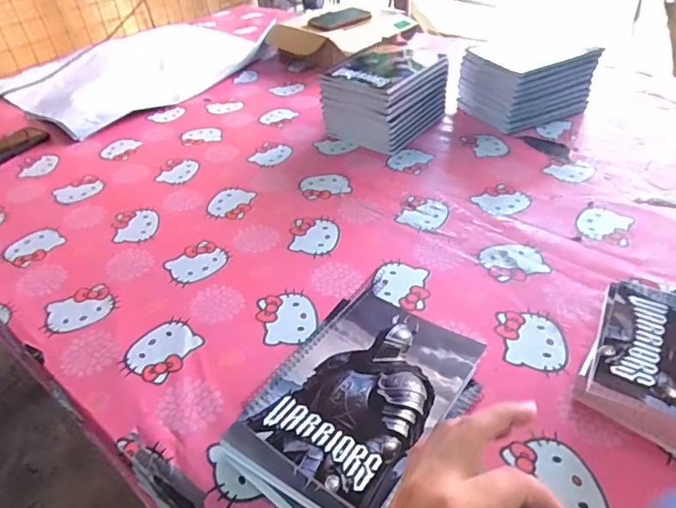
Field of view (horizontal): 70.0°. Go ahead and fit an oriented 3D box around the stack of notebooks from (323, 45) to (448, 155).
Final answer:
[{"bbox_3d":[0.091,-0.296,0.908,0.163,0.116,0.205,22,47,27],"label":"stack of notebooks"}]

